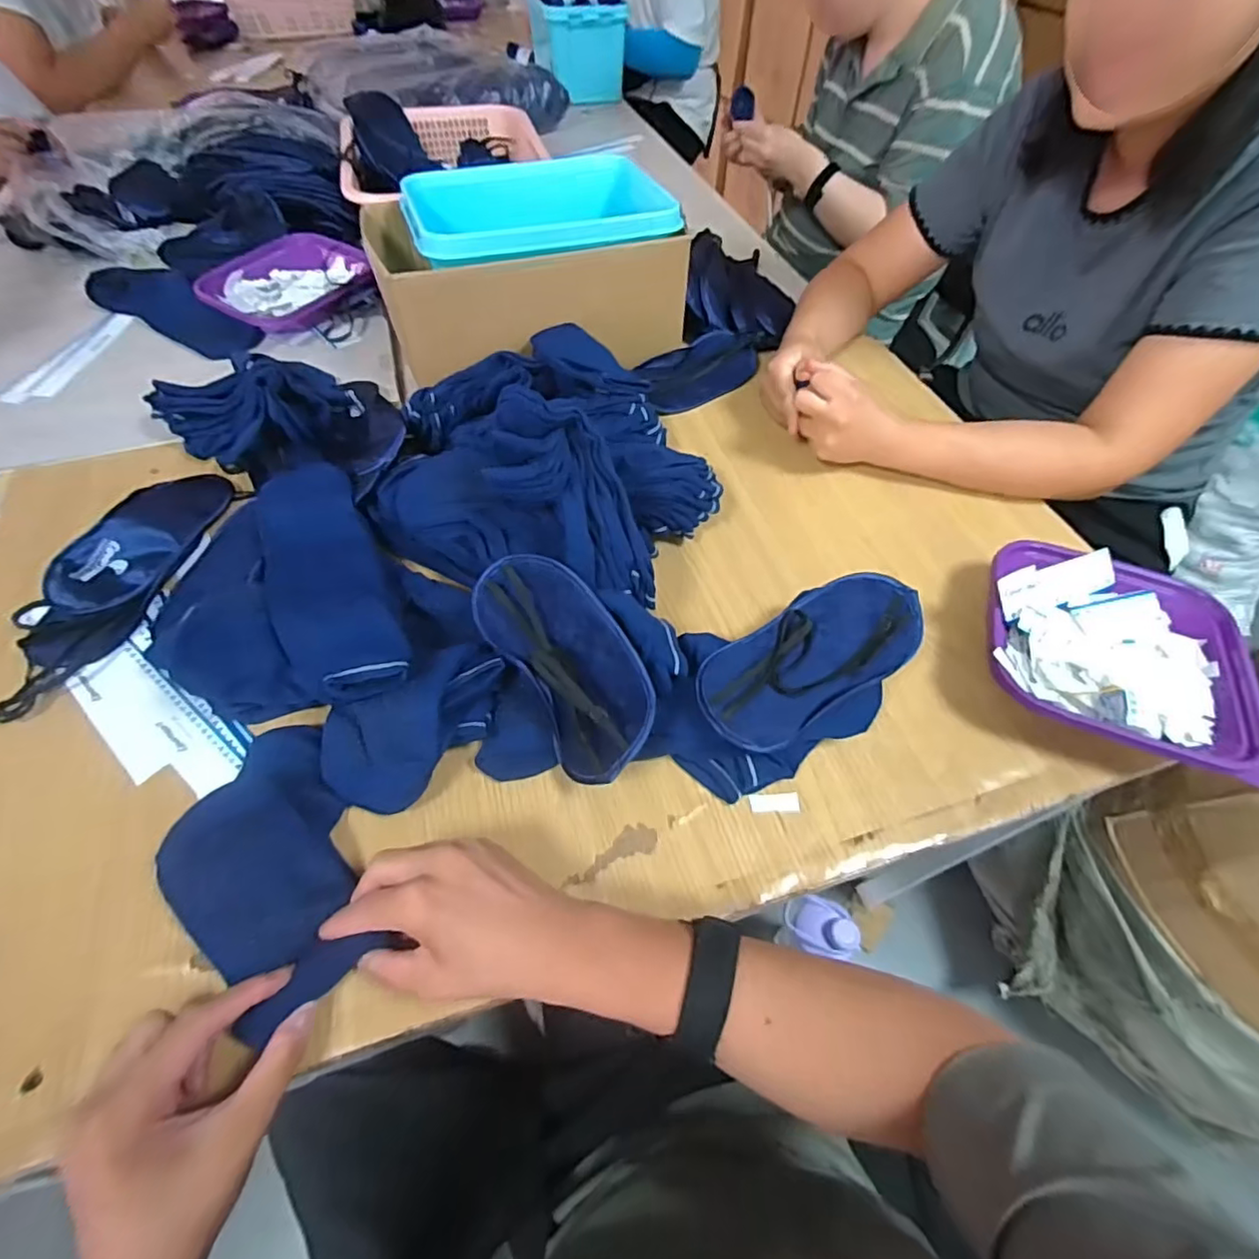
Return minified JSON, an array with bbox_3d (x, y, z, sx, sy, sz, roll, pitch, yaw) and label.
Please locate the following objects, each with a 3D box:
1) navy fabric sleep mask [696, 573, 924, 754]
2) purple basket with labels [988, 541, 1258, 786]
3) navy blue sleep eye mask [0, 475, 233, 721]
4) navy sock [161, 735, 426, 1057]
[{"bbox_3d":[0.132,0.020,0.438,0.173,0.042,0.096,-26,59,-18],"label":"navy fabric sleep mask"},{"bbox_3d":[0.381,0.016,0.474,0.184,0.052,0.184,1,56,-1],"label":"purple basket with labels"},{"bbox_3d":[-0.450,-0.048,0.513,0.098,0.014,0.264,6,55,3],"label":"navy blue sleep eye mask"},{"bbox_3d":[-0.230,0.147,0.372,0.103,0.022,0.177,-27,61,-18],"label":"navy sock"}]

